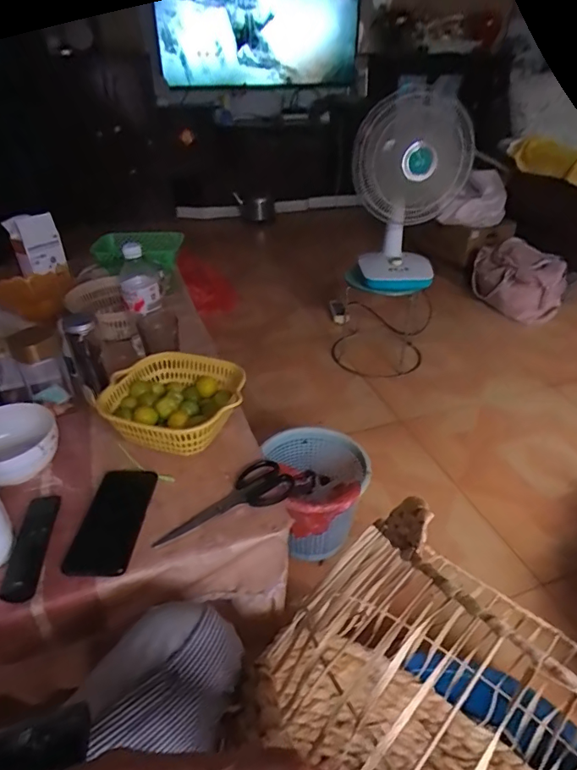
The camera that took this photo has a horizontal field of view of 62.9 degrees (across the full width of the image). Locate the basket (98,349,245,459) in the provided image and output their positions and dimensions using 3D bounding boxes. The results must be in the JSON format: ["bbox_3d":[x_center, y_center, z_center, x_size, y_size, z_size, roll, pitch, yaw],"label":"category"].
[{"bbox_3d":[-0.179,0.036,0.750,0.208,0.083,0.191,0,35,0],"label":"basket"}]

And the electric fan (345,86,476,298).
[{"bbox_3d":[0.356,-0.558,1.430,0.336,0.533,0.234,9,36,14],"label":"electric fan"}]

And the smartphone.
[{"bbox_3d":[-0.225,0.172,0.610,0.080,0.014,0.159,1,35,2],"label":"smartphone"}]

